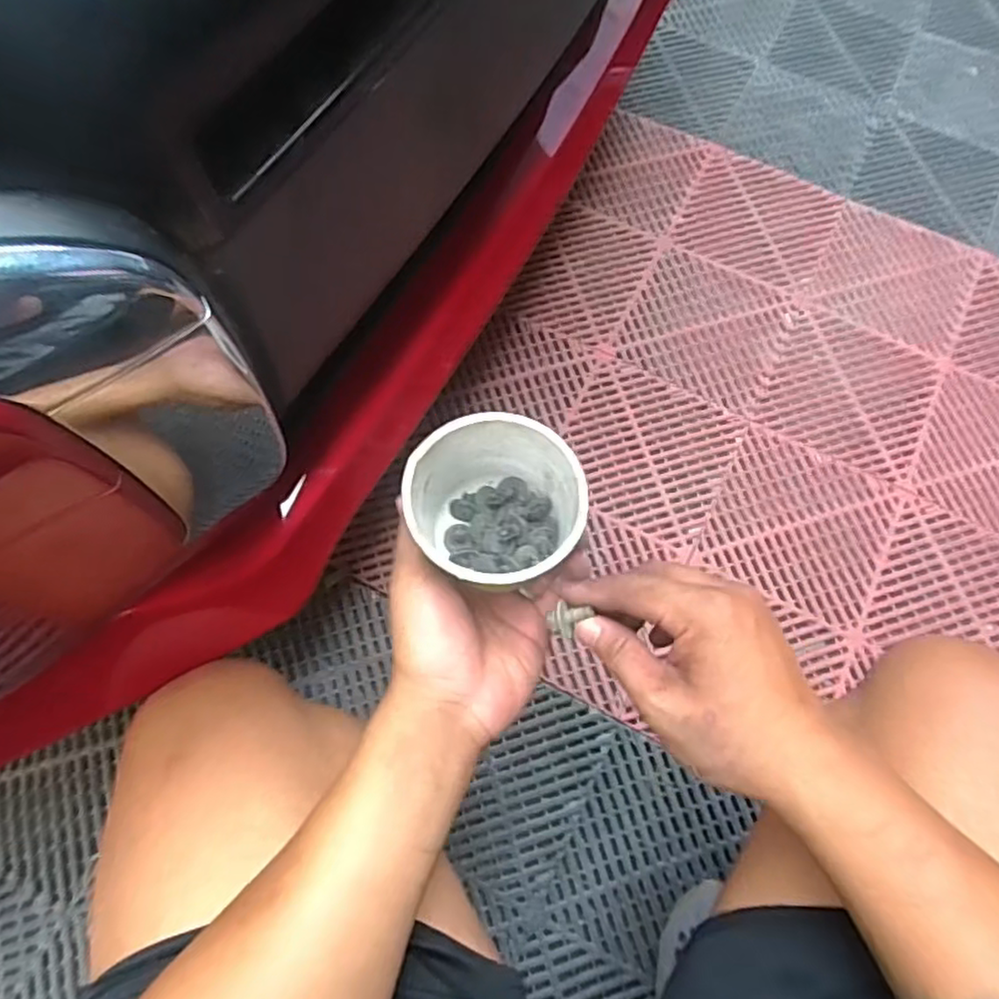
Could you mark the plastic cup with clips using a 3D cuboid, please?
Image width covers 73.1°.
[{"bbox_3d":[-0.002,0.010,0.386,0.092,0.075,0.084,30,72,10],"label":"plastic cup with clips"}]

